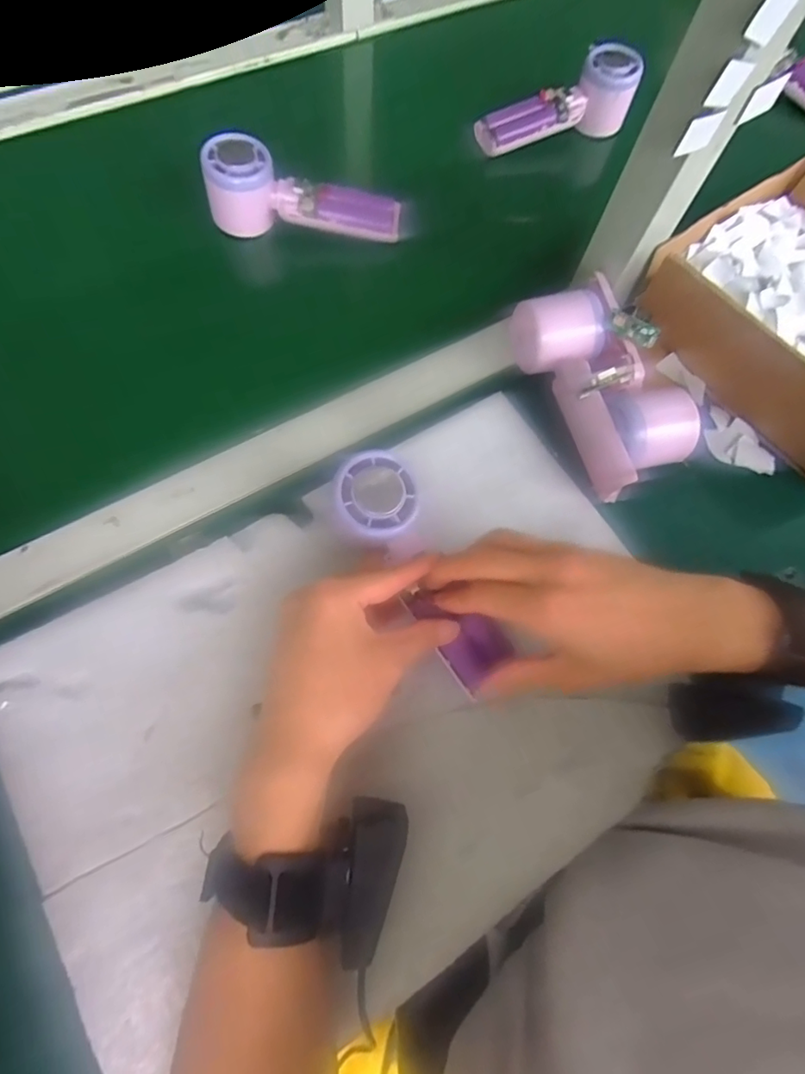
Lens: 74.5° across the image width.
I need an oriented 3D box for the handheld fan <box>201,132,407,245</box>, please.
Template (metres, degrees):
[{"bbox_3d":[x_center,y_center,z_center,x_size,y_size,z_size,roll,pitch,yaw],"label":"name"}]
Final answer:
[{"bbox_3d":[-0.082,-0.292,0.453,0.160,0.054,0.054,9,71,-1],"label":"handheld fan"}]

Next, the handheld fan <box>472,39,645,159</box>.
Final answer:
[{"bbox_3d":[0.152,-0.422,0.526,0.155,0.054,0.049,-19,71,3],"label":"handheld fan"}]

